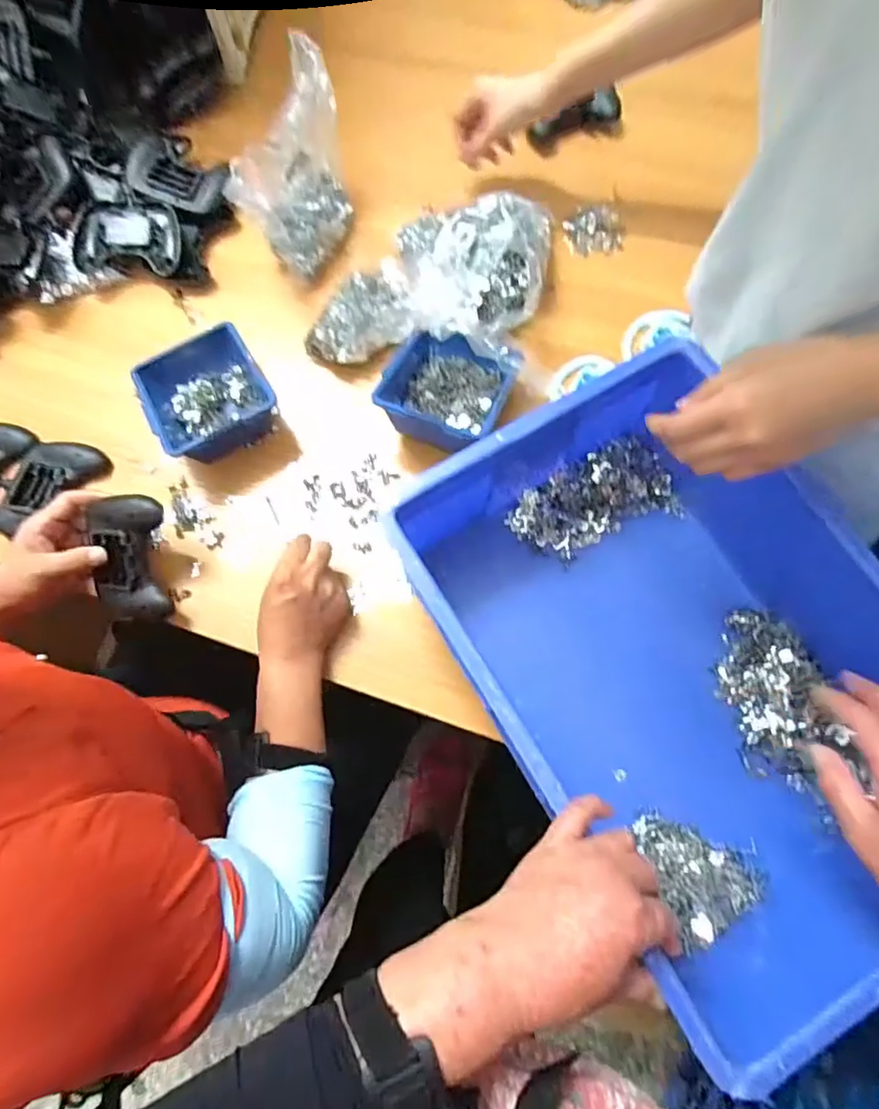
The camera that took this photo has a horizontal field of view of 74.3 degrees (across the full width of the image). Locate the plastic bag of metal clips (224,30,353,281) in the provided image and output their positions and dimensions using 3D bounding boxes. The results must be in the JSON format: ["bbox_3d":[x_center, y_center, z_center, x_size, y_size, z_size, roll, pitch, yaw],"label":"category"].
[{"bbox_3d":[-0.148,-0.429,0.657,0.070,0.150,0.186,17,75,6],"label":"plastic bag of metal clips"}]

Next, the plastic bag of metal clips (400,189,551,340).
[{"bbox_3d":[0.042,-0.316,0.650,0.162,0.075,0.178,4,74,2],"label":"plastic bag of metal clips"}]

